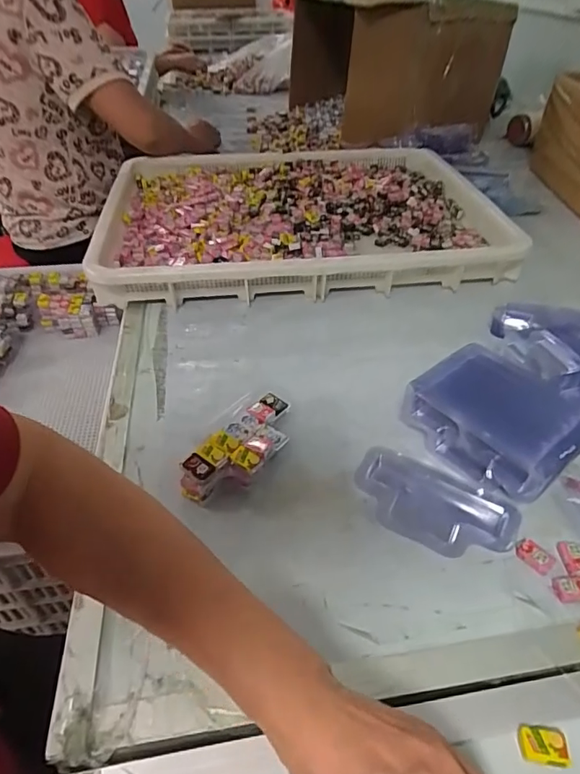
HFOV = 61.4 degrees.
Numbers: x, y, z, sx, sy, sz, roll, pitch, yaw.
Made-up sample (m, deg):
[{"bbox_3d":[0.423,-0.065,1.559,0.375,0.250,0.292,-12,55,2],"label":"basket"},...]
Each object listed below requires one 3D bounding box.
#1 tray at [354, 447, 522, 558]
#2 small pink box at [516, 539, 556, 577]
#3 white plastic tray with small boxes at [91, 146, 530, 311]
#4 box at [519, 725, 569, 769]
[{"bbox_3d":[0.124,0.103,0.429,0.139,0.011,0.082,25,48,26],"label":"tray"},{"bbox_3d":[0.198,0.136,0.394,0.028,0.004,0.020,30,50,30],"label":"small pink box"},{"bbox_3d":[0.006,-0.301,0.854,0.628,0.068,0.492,-6,42,-5],"label":"white plastic tray with small boxes"},{"bbox_3d":[0.156,0.220,0.300,0.027,0.008,0.019,3,42,5],"label":"box"}]

